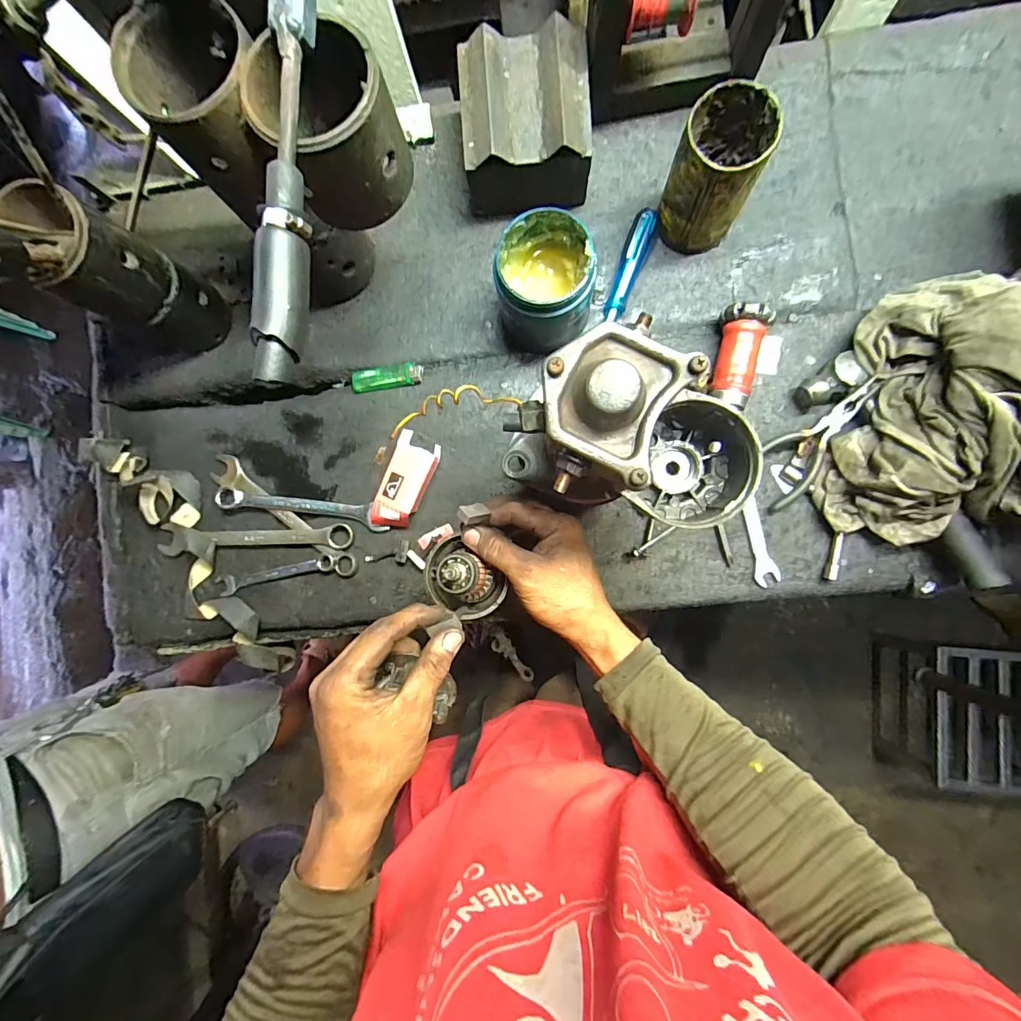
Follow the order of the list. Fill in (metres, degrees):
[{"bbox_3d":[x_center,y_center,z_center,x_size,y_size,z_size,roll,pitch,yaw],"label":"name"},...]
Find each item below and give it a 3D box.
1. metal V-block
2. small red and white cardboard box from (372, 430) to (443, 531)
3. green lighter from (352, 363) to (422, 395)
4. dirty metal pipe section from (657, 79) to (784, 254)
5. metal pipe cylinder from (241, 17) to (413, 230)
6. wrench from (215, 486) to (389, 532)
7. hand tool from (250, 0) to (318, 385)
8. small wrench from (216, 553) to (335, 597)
[{"bbox_3d":[0.015,-0.369,0.447,0.121,0.088,0.127,-4,87,5],"label":"metal V-block"},{"bbox_3d":[-0.110,-0.029,0.490,0.049,0.045,0.107,21,90,5],"label":"small red and white cardboard box"},{"bbox_3d":[-0.136,-0.147,0.504,0.080,0.009,0.026,-6,87,5],"label":"green lighter"},{"bbox_3d":[0.187,-0.311,0.425,0.074,0.108,0.084,22,90,5],"label":"dirty metal pipe section"},{"bbox_3d":[-0.122,-0.262,0.310,0.083,0.075,0.089,0,88,5],"label":"metal pipe cylinder"},{"bbox_3d":[-0.233,-0.002,0.513,0.192,0.017,0.027,8,89,5],"label":"wrench"},{"bbox_3d":[-0.131,-0.212,0.271,0.027,0.030,0.266,5,88,5],"label":"hand tool"},{"bbox_3d":[-0.266,0.073,0.517,0.146,0.015,0.023,-12,87,4],"label":"small wrench"}]

